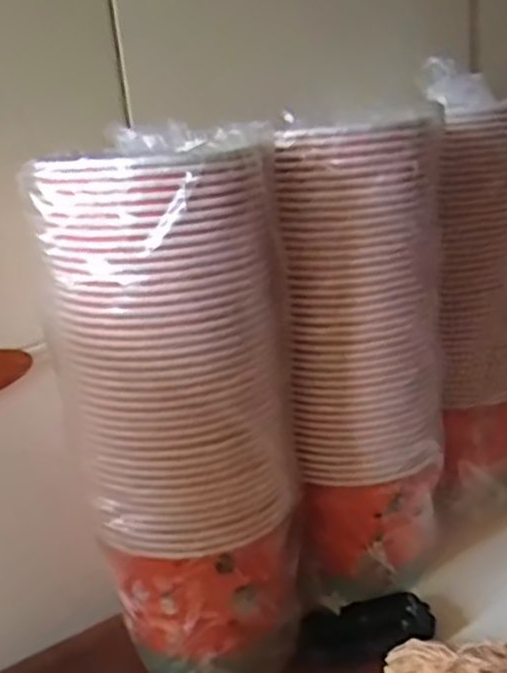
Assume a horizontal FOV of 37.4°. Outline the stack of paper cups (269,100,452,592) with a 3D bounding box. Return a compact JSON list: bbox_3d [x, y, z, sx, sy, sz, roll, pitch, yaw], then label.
[{"bbox_3d":[0.105,0.021,0.654,0.129,0.400,0.132,-3,18,13],"label":"stack of paper cups"}]

